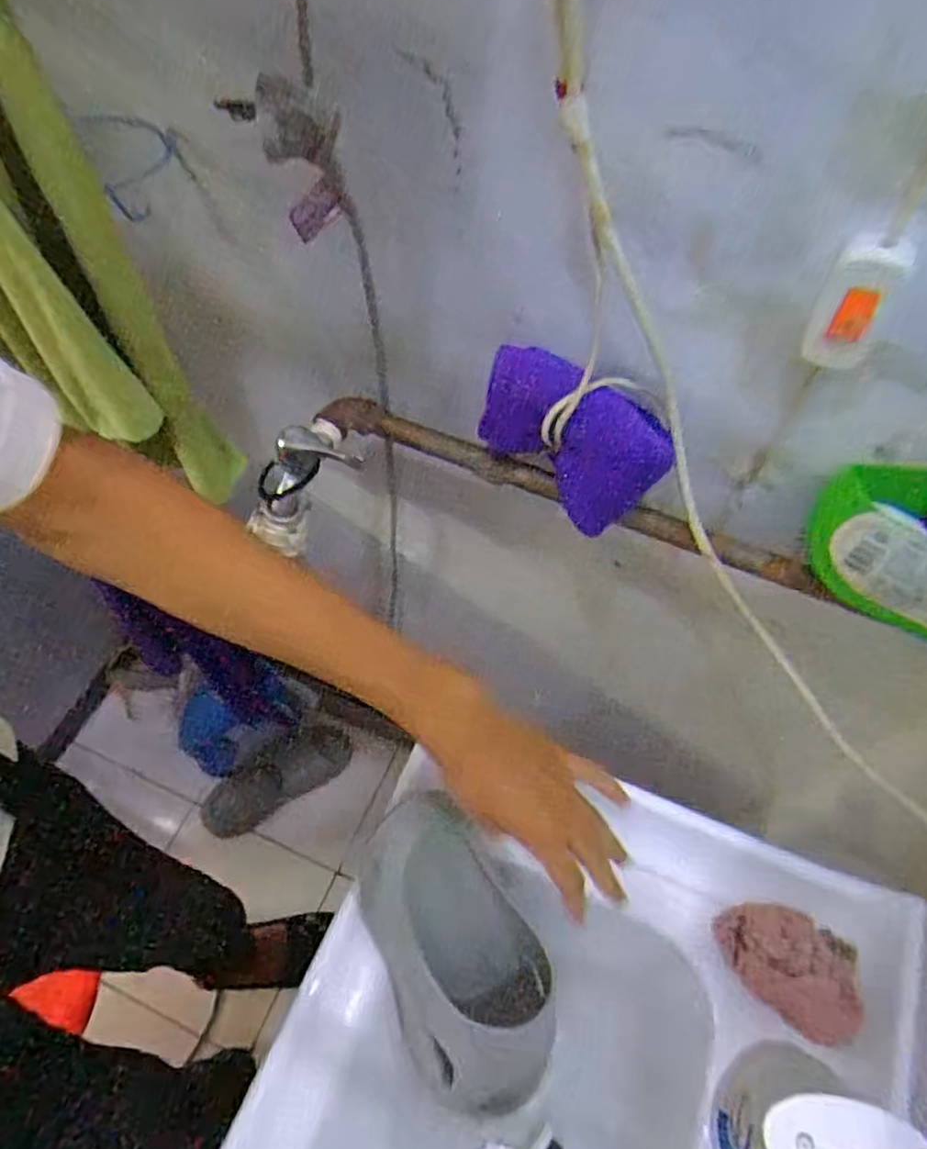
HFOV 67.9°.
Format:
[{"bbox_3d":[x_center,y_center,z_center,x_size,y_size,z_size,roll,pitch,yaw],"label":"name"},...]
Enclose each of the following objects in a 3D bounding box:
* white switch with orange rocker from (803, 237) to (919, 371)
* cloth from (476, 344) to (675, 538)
[{"bbox_3d":[0.206,-0.141,0.365,0.034,0.074,0.016,27,62,16],"label":"white switch with orange rocker"},{"bbox_3d":[0.074,-0.089,0.489,0.133,0.119,0.036,22,61,13],"label":"cloth"}]

